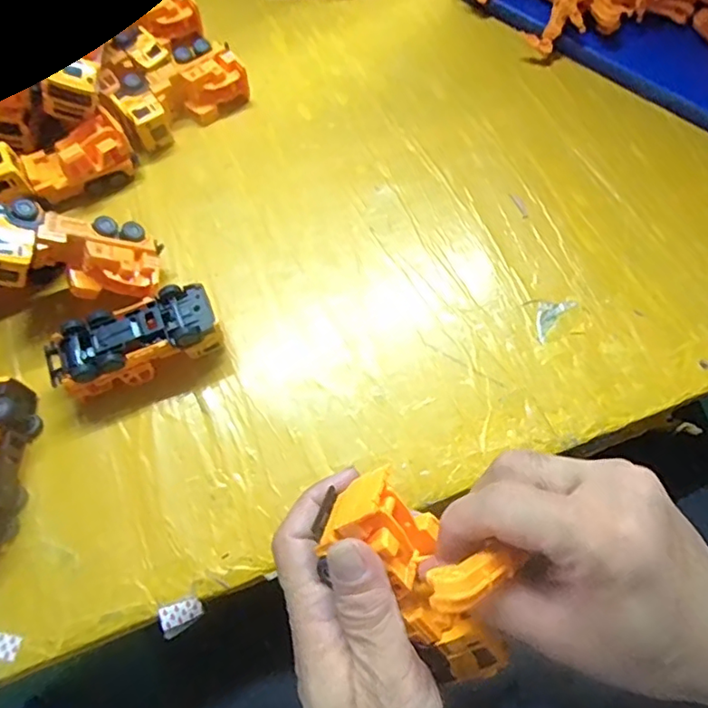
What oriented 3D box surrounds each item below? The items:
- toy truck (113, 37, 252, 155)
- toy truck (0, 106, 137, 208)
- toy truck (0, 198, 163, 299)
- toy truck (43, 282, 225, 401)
[{"bbox_3d":[-0.140,-0.211,0.453,0.105,0.039,0.052,-38,72,-16],"label":"toy truck"},{"bbox_3d":[-0.215,-0.138,0.415,0.100,0.045,0.040,-25,69,-12],"label":"toy truck"},{"bbox_3d":[-0.179,-0.064,0.360,0.101,0.031,0.042,6,61,-35],"label":"toy truck"},{"bbox_3d":[-0.138,-0.006,0.361,0.102,0.040,0.039,-21,68,-10],"label":"toy truck"}]

